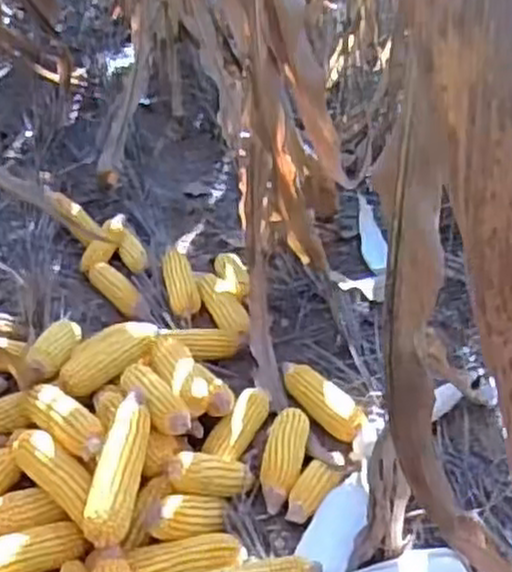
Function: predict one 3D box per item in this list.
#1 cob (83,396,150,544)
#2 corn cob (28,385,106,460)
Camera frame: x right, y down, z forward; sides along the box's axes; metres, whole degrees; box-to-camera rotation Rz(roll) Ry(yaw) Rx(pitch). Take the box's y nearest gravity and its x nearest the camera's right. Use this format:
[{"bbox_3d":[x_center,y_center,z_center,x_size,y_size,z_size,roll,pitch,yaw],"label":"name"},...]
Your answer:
[{"bbox_3d":[-0.168,0.227,0.964,0.055,0.056,0.203,3,49,7],"label":"cob"},{"bbox_3d":[-0.258,0.178,1.040,0.054,0.041,0.173,-27,41,-33],"label":"corn cob"}]

